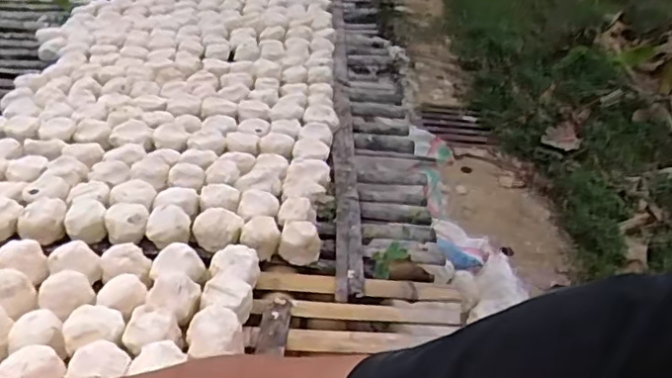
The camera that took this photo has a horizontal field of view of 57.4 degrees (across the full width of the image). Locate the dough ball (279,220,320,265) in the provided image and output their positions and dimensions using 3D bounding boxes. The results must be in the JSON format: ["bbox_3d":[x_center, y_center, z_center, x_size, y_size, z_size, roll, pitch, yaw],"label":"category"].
[{"bbox_3d":[-0.059,0.085,0.990,0.065,0.055,0.045,1,34,-4],"label":"dough ball"}]

